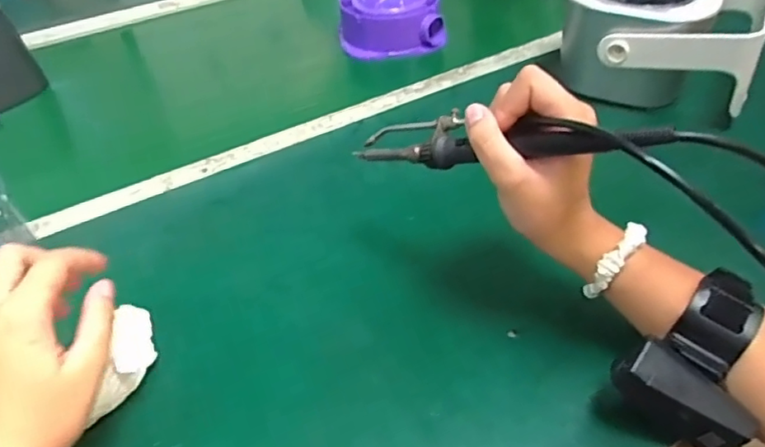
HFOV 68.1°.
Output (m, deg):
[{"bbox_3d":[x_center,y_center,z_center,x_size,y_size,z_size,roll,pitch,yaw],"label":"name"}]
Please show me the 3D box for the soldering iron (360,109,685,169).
[{"bbox_3d":[0.058,-0.050,0.335,0.207,0.025,0.024,5,36,47],"label":"soldering iron"}]

